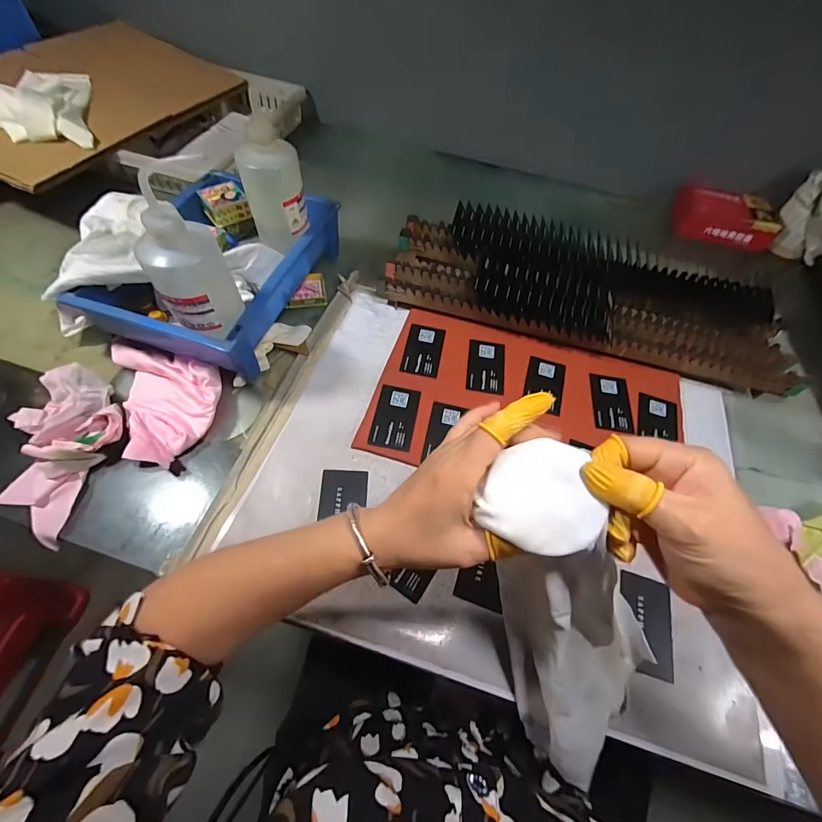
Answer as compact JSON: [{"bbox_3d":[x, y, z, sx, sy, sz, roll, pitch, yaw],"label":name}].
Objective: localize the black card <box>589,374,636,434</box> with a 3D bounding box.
[{"bbox_3d":[0.263,-0.011,0.506,0.049,0.004,0.086,9,59,2],"label":"black card"}]

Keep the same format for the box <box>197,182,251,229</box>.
[{"bbox_3d":[-0.270,-0.301,0.560,0.056,0.029,0.062,-30,65,-20],"label":"box"}]

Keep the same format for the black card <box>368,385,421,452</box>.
[{"bbox_3d":[-0.019,0.007,0.471,0.049,0.006,0.085,9,59,2],"label":"black card"}]

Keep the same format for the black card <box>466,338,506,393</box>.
[{"bbox_3d":[0.102,-0.060,0.522,0.049,0.004,0.084,8,59,2],"label":"black card"}]

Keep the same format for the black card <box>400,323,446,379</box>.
[{"bbox_3d":[0.017,-0.084,0.528,0.049,0.004,0.083,11,59,3],"label":"black card"}]

